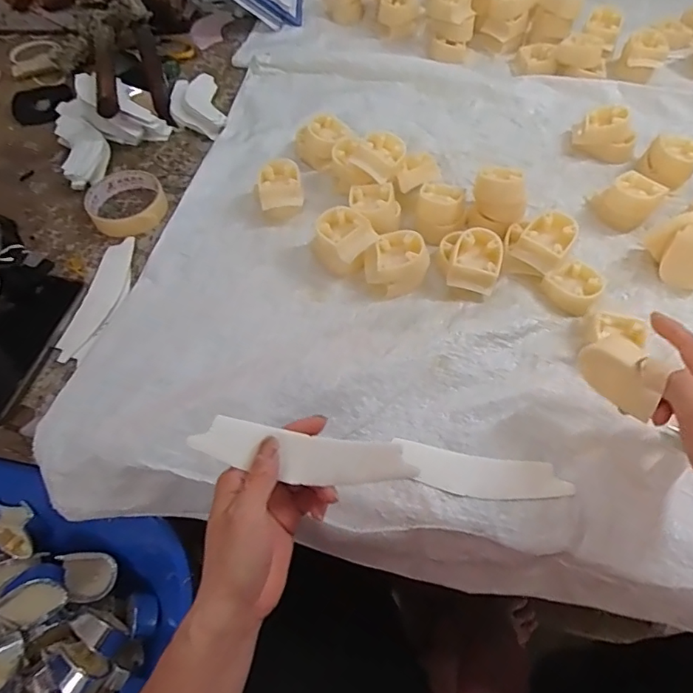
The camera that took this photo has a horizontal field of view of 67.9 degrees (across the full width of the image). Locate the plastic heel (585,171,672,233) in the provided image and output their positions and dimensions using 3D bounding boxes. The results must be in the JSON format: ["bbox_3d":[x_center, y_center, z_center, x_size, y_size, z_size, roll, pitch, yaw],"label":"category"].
[{"bbox_3d":[0.297,-0.156,0.547,0.063,0.037,0.052,39,67,24],"label":"plastic heel"}]

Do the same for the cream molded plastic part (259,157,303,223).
[{"bbox_3d":[-0.073,-0.173,0.566,0.045,0.034,0.057,-11,58,-4],"label":"cream molded plastic part"}]

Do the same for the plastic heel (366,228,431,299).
[{"bbox_3d":[0.049,-0.082,0.504,0.059,0.041,0.050,3,58,5],"label":"plastic heel"}]

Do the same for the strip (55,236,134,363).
[{"bbox_3d":[-0.245,-0.051,0.517,0.041,0.004,0.152,4,58,5],"label":"strip"}]

